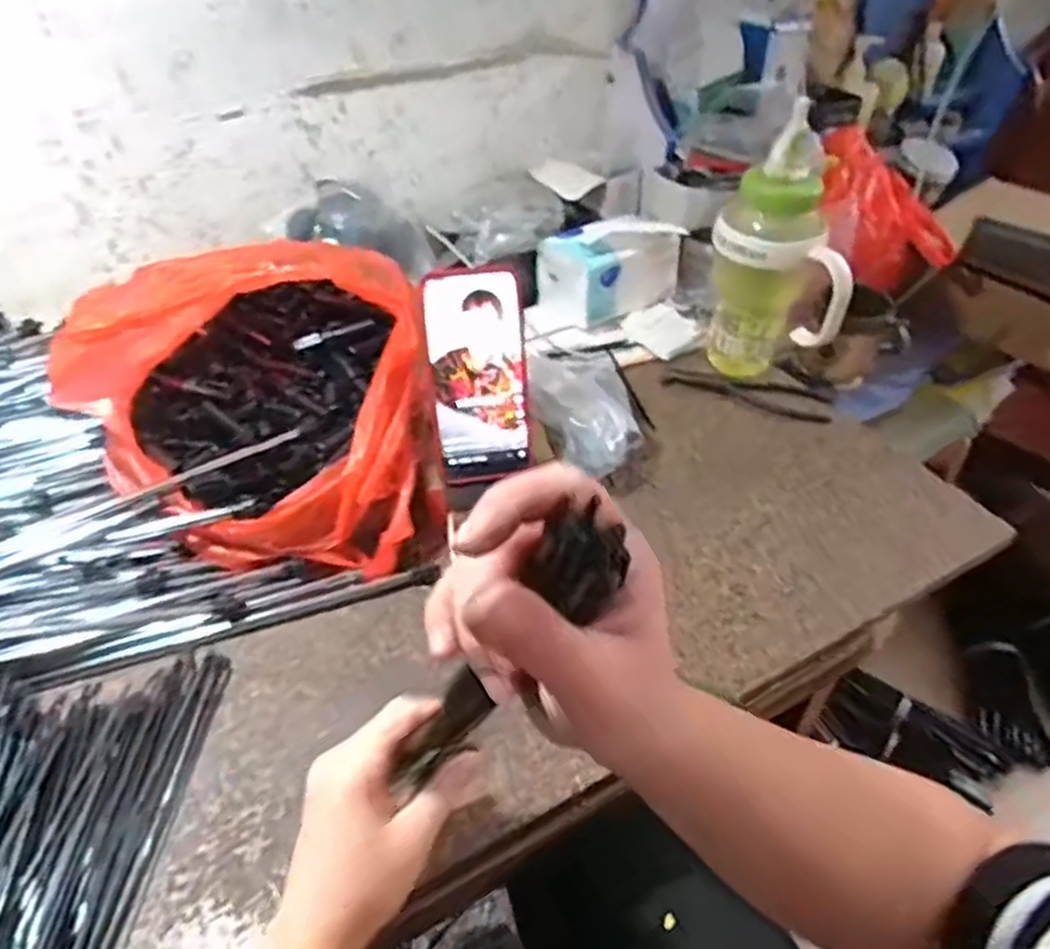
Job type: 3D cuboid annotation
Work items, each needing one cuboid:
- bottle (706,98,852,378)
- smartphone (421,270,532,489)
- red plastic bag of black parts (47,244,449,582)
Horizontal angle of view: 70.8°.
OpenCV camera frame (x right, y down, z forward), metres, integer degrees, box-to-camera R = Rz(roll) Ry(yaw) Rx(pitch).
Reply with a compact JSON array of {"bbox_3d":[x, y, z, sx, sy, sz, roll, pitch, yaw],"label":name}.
[{"bbox_3d":[0.245,-0.194,0.731,0.098,0.256,0.128,-8,42,-7],"label":"bottle"},{"bbox_3d":[-0.036,-0.076,0.577,0.075,0.162,0.013,-7,14,-6],"label":"smartphone"},{"bbox_3d":[-0.190,-0.069,0.586,0.229,0.181,0.213,10,43,13],"label":"red plastic bag of black parts"}]

